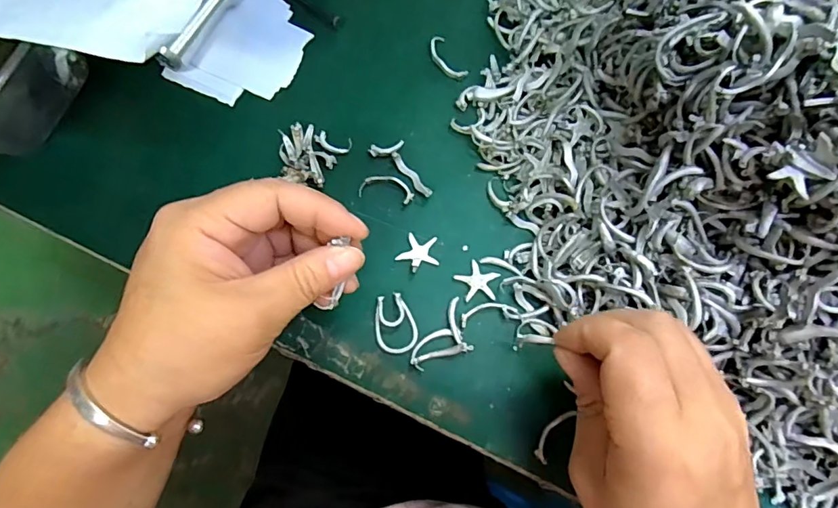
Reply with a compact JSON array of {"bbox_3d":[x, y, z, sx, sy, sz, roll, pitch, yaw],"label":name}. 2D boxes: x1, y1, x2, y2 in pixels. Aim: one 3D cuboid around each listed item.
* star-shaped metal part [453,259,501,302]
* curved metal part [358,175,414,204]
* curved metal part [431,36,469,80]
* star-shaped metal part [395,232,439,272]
[{"bbox_3d":[0.034,0.016,0.272,0.023,0.004,0.024,-41,80,-8],"label":"star-shaped metal part"},{"bbox_3d":[-0.019,-0.039,0.284,0.032,0.004,0.015,10,78,3],"label":"curved metal part"},{"bbox_3d":[0.017,-0.122,0.303,0.013,0.004,0.031,-32,79,-6],"label":"curved metal part"},{"bbox_3d":[0.001,-0.001,0.276,0.022,0.005,0.023,29,79,7],"label":"star-shaped metal part"}]

